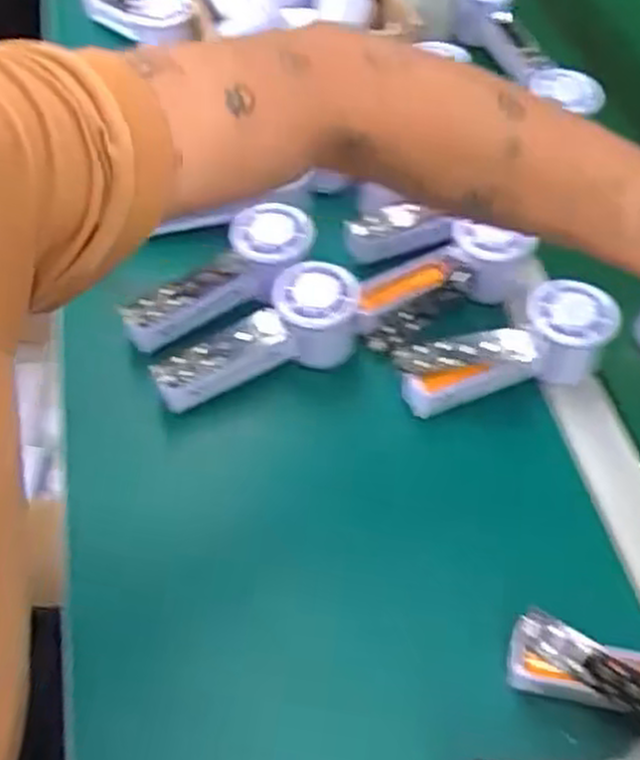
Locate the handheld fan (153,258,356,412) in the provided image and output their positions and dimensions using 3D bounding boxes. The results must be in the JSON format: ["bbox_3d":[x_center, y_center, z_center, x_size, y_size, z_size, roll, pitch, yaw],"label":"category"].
[{"bbox_3d":[-0.045,-0.031,0.558,0.147,0.055,0.050,-17,58,-15],"label":"handheld fan"}]

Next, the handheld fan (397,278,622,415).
[{"bbox_3d":[0.133,-0.022,0.562,0.157,0.053,0.056,-20,58,-2],"label":"handheld fan"}]

